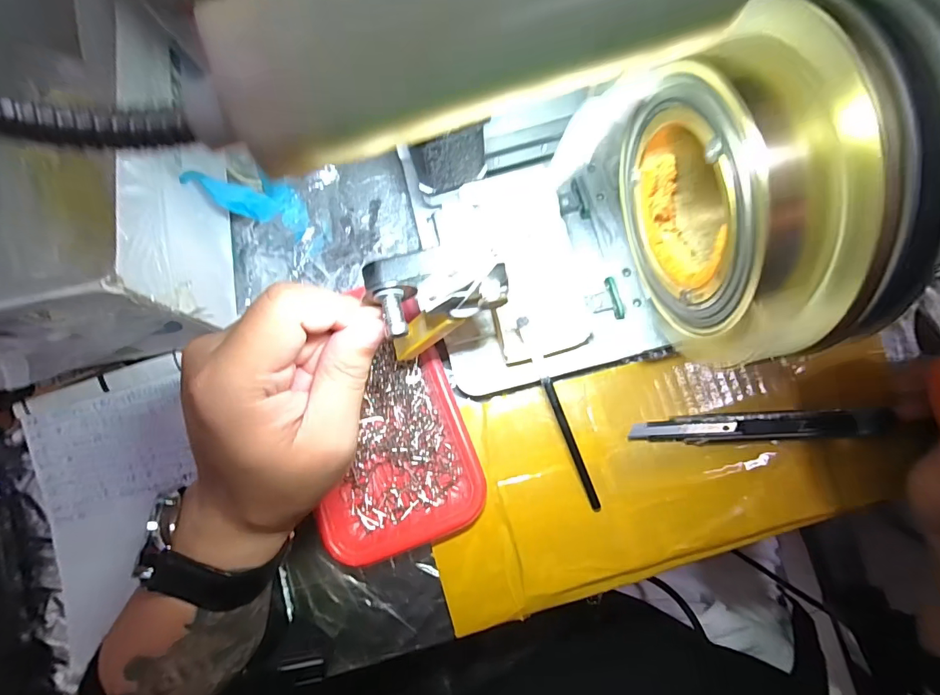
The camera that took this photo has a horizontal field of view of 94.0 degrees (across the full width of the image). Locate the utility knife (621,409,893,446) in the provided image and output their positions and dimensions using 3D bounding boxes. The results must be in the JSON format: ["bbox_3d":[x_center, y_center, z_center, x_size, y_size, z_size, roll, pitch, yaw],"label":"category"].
[{"bbox_3d":[0.182,0.050,0.277,0.155,0.007,0.018,-3,87,3],"label":"utility knife"}]

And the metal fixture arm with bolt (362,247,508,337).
[{"bbox_3d":[-0.013,-0.024,0.178,0.057,0.014,0.033,-2,87,13],"label":"metal fixture arm with bolt"}]

